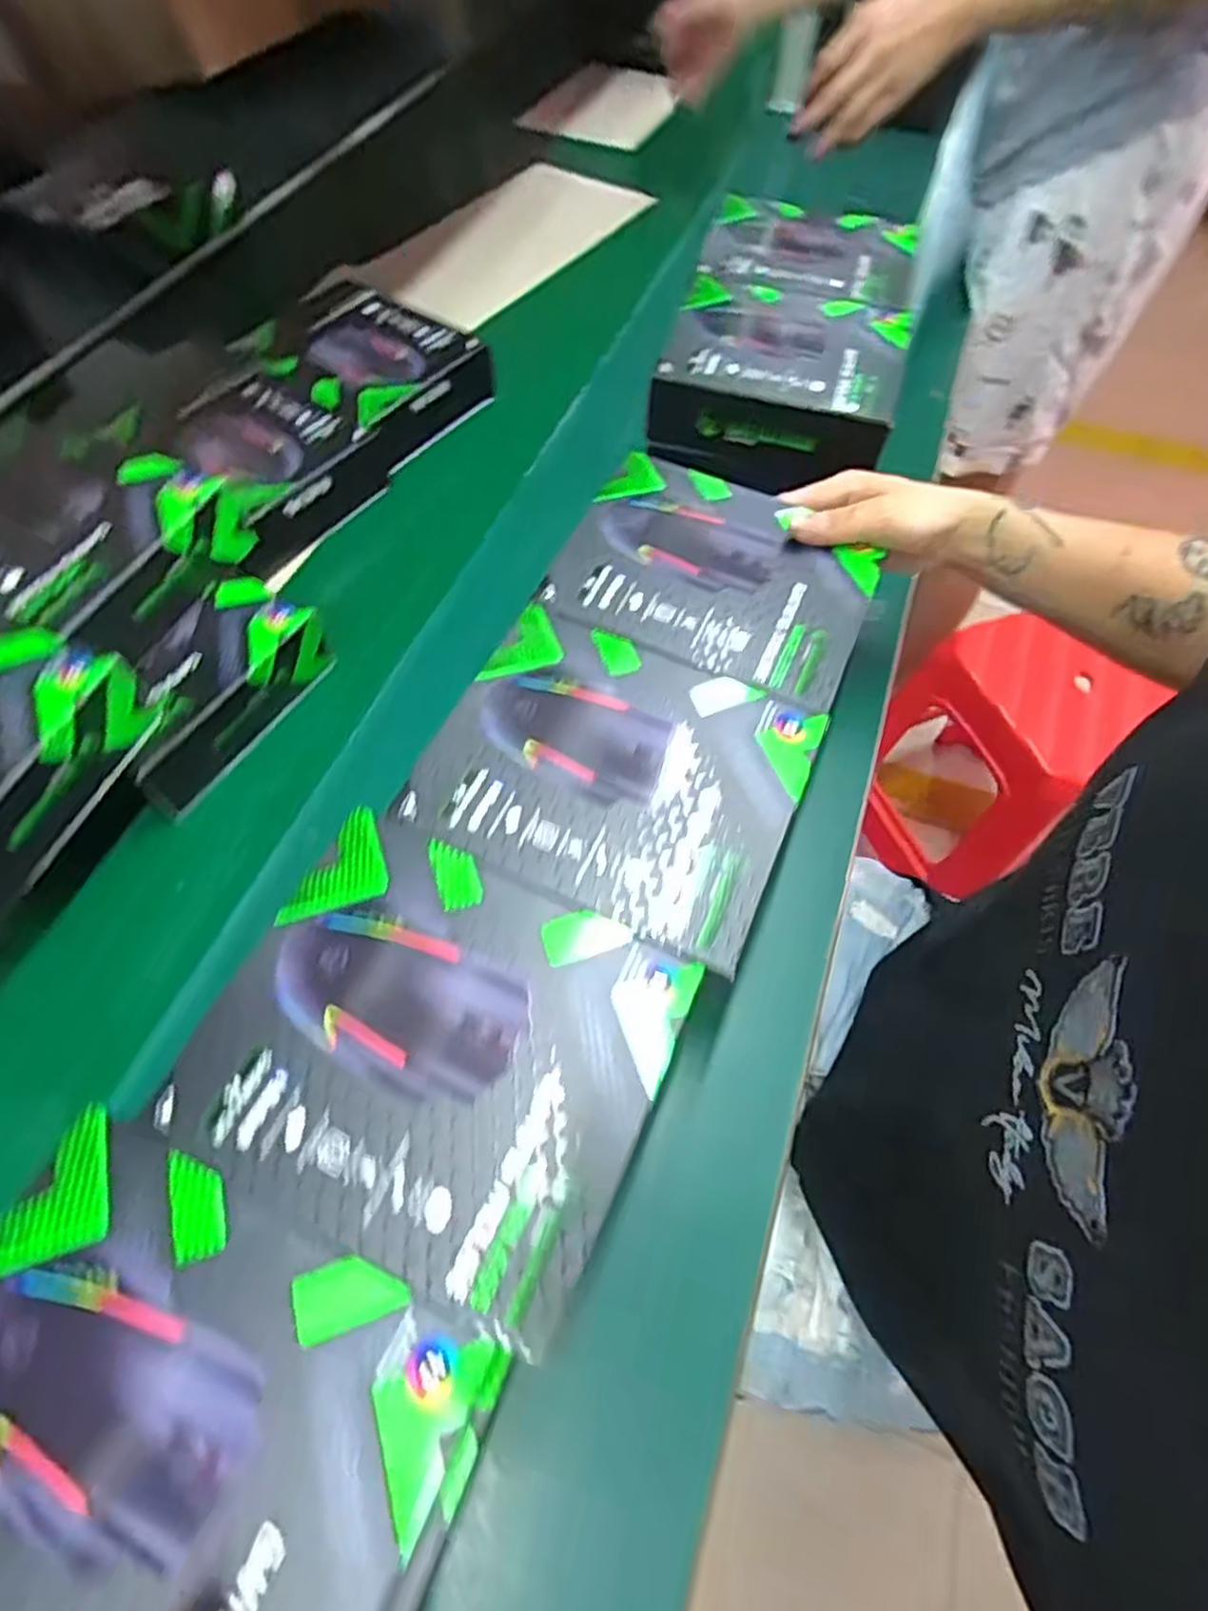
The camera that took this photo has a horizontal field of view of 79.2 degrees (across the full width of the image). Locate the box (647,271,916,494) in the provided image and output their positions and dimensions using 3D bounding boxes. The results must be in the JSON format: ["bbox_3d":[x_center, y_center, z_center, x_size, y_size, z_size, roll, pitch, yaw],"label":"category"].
[{"bbox_3d":[0.143,-0.348,0.600,0.182,0.076,0.160,15,61,7],"label":"box"}]

